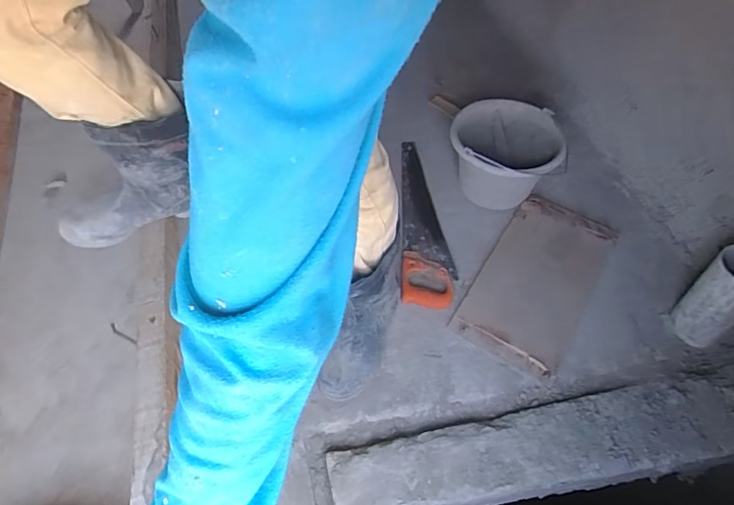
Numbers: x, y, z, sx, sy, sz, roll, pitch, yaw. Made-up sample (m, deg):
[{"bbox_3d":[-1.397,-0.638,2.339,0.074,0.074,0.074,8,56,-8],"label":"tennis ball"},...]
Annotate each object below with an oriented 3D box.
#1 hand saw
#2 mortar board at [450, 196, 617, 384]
[{"bbox_3d":[0.134,-0.068,1.107,0.111,0.030,0.429,0,56,5],"label":"hand saw"},{"bbox_3d":[0.349,0.055,1.013,0.215,0.034,0.385,26,62,21],"label":"mortar board"}]

